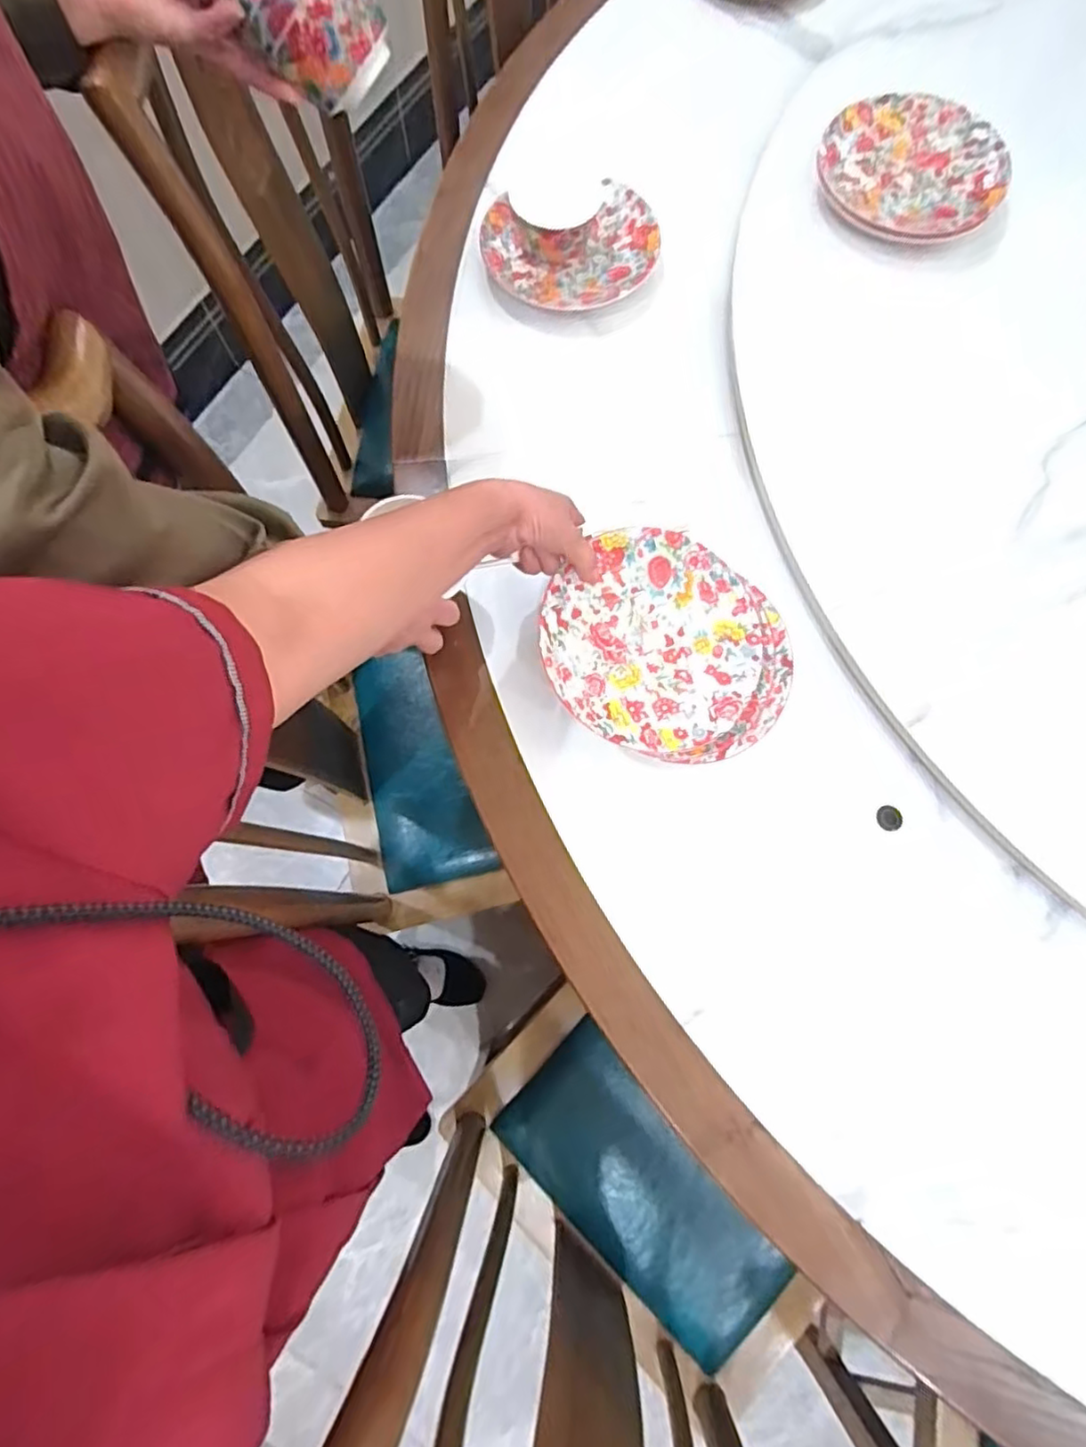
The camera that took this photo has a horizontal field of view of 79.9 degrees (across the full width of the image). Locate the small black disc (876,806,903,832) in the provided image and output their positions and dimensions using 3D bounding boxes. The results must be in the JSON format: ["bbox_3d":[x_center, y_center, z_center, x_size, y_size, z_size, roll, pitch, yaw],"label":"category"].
[{"bbox_3d":[0.320,0.087,0.596,0.024,0.004,0.023,0,76,1],"label":"small black disc"}]

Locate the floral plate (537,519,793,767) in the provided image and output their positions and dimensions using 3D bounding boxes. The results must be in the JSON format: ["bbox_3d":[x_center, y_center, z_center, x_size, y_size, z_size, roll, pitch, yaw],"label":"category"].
[{"bbox_3d":[0.113,-0.067,0.589,0.225,0.018,0.199,30,76,-5],"label":"floral plate"}]

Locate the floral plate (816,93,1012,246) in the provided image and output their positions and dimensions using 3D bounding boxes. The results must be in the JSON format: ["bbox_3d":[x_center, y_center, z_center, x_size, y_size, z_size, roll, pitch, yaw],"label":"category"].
[{"bbox_3d":[0.415,-0.625,0.743,0.197,0.047,0.197,0,76,1],"label":"floral plate"}]

